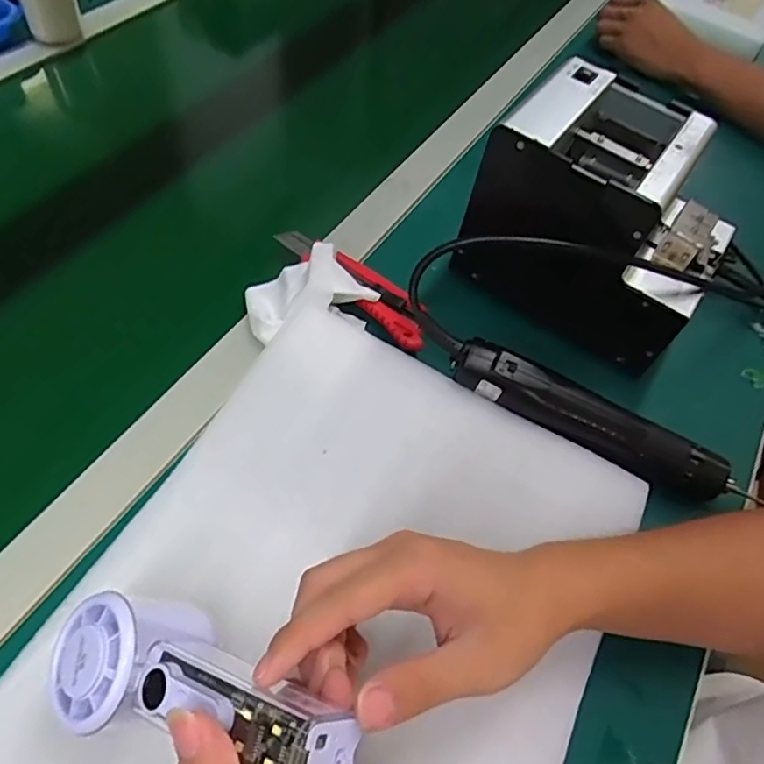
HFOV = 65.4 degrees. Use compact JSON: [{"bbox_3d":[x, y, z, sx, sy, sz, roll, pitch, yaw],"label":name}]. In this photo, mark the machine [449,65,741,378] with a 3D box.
[{"bbox_3d":[0.164,-0.126,0.456,0.189,0.141,0.143,30,57,13],"label":"machine"}]

